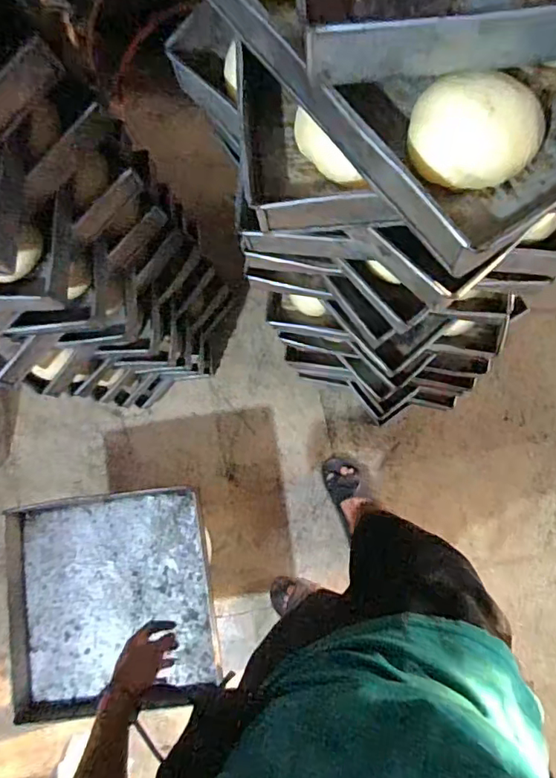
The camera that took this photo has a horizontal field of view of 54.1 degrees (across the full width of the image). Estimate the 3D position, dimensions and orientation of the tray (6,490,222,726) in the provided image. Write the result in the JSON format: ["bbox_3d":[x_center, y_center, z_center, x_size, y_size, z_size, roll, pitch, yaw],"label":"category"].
[{"bbox_3d":[-0.367,0.460,1.184,0.460,0.044,0.447,-11,86,8],"label":"tray"}]

